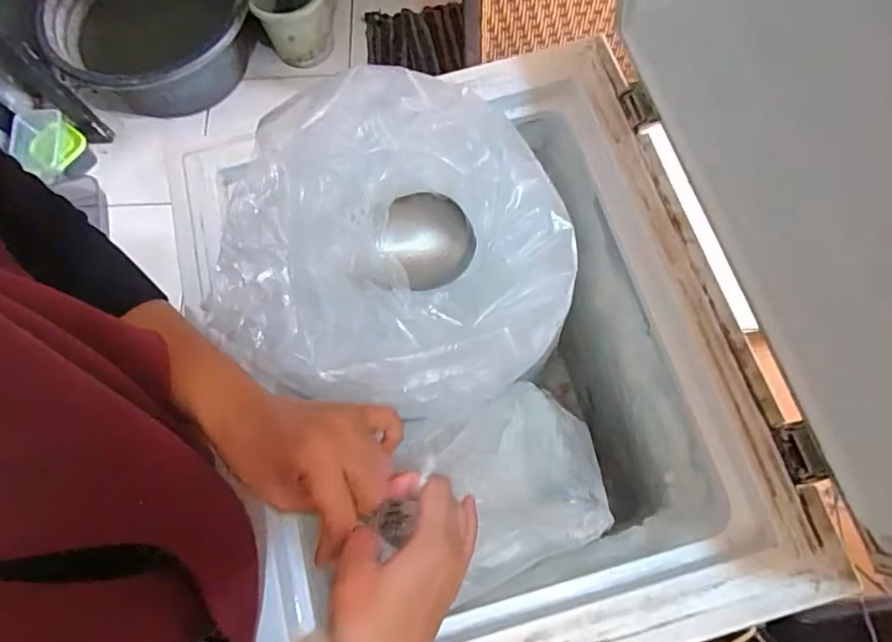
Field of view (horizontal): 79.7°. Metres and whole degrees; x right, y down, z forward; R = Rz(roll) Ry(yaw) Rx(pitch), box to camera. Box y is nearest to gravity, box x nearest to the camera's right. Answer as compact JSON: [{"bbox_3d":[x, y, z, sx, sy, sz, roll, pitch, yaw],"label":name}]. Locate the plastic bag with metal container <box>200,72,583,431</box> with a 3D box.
[{"bbox_3d":[-0.028,-0.077,0.414,0.248,0.094,0.277,6,73,4],"label":"plastic bag with metal container"}]

